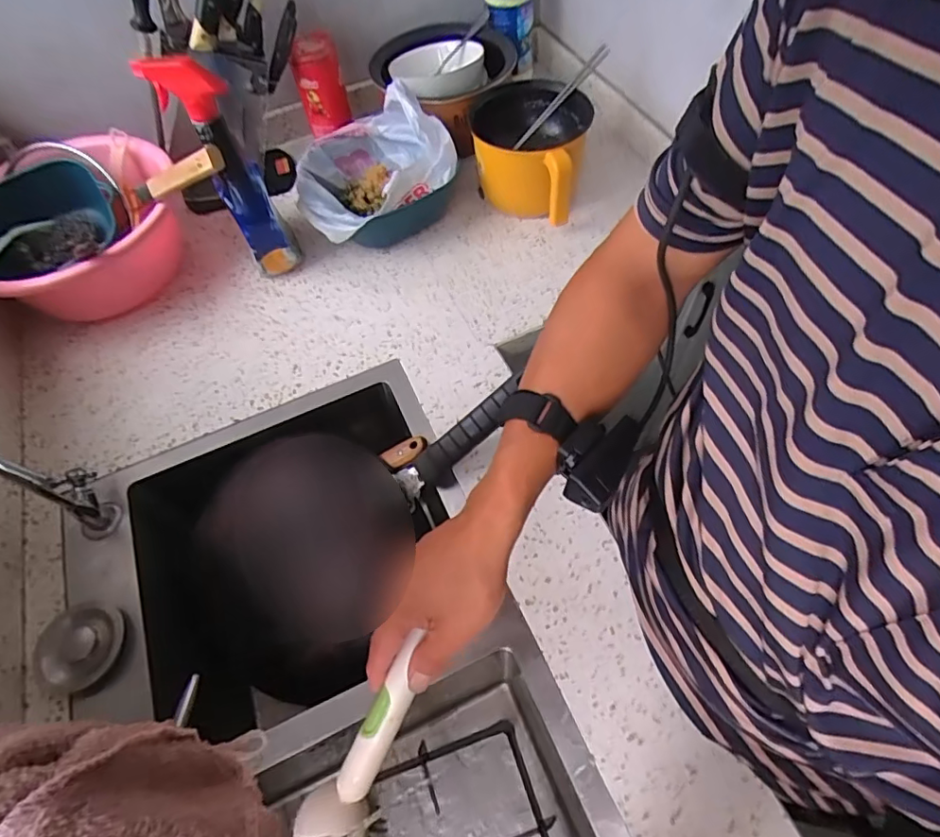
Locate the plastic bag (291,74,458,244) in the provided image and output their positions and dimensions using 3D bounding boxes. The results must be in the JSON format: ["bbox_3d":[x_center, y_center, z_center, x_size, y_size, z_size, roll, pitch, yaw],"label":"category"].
[{"bbox_3d":[-0.152,-0.366,0.758,0.215,0.117,0.178,-35,62,-16],"label":"plastic bag"}]

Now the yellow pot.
[{"bbox_3d":[0.085,-0.382,0.794,0.160,0.132,0.187,15,62,12],"label":"yellow pot"}]

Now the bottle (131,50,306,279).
[{"bbox_3d":[-0.294,-0.294,0.671,0.072,0.281,0.086,-27,61,-12],"label":"bottle"}]

